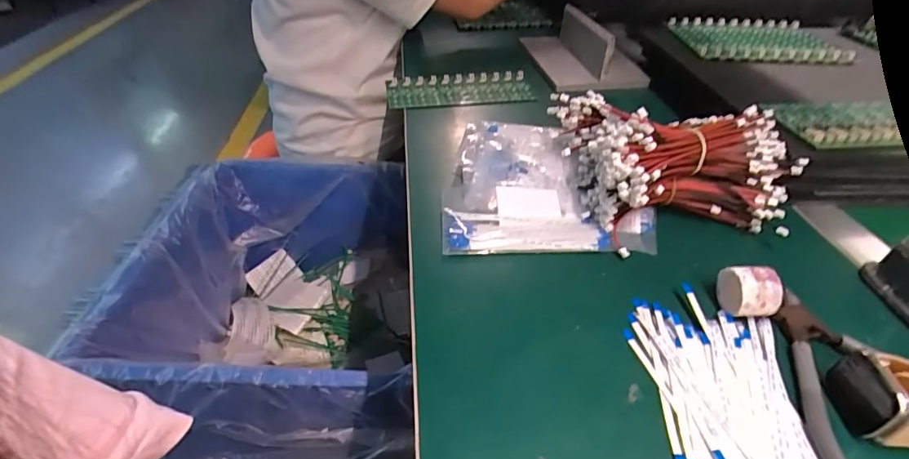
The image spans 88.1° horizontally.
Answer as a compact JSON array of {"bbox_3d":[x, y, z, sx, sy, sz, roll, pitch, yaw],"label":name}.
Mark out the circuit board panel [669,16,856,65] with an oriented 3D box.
[{"bbox_3d":[0.410,-0.261,0.642,0.193,0.017,0.176,2,39,1],"label":"circuit board panel"}]

